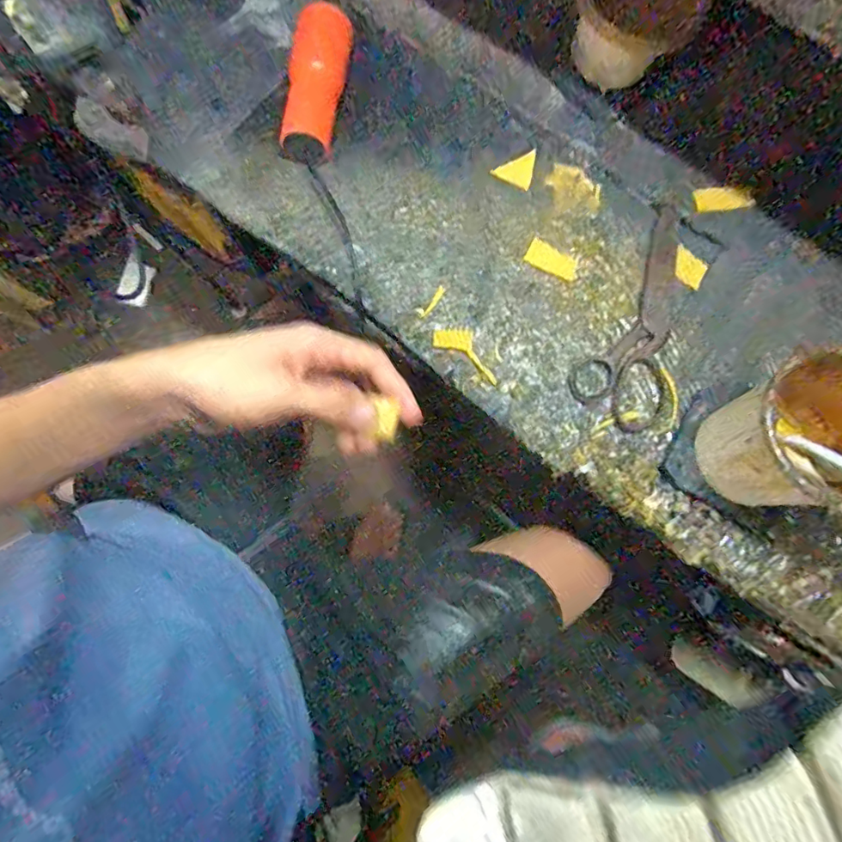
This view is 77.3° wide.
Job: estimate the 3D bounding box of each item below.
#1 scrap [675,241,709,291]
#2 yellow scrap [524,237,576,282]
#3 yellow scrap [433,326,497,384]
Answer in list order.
[{"bbox_3d":[0.221,-0.127,0.432,0.025,0.004,0.033,-44,82,-7],"label":"scrap"},{"bbox_3d":[0.111,-0.135,0.441,0.044,0.004,0.022,29,81,6],"label":"yellow scrap"},{"bbox_3d":[0.040,-0.058,0.424,0.062,0.004,0.026,32,81,6],"label":"yellow scrap"}]

